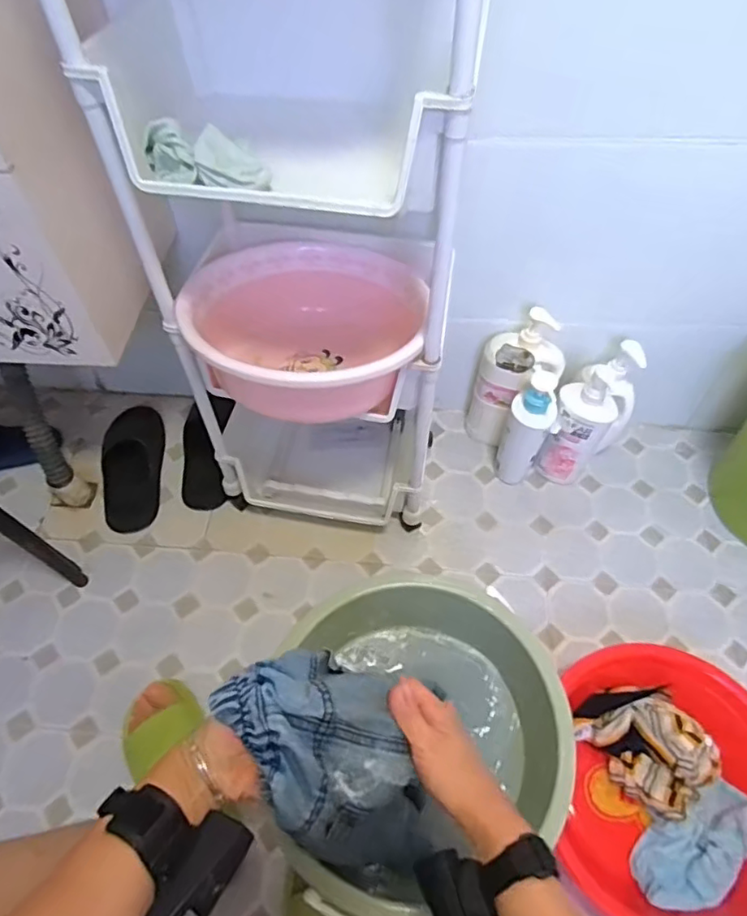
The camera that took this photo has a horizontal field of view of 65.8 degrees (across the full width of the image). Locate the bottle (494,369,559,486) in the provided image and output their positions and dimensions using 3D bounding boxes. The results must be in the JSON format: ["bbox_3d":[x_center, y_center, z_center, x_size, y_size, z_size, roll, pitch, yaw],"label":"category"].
[{"bbox_3d":[0.256,-0.040,0.980,0.069,0.253,0.055,23,59,14],"label":"bottle"}]

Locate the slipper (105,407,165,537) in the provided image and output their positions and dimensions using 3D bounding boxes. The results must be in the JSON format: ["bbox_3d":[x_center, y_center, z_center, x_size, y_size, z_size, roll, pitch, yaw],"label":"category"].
[{"bbox_3d":[-0.439,0.014,1.055,0.096,0.059,0.246,-2,56,-2],"label":"slipper"}]

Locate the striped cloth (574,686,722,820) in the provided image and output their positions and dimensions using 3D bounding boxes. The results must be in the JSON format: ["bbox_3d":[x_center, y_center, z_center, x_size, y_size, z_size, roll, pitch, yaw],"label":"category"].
[{"bbox_3d":[0.374,0.387,0.788,0.130,0.038,0.165,-46,66,2],"label":"striped cloth"}]

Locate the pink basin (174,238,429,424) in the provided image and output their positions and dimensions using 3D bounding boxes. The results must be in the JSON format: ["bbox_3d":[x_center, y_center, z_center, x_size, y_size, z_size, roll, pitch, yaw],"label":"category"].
[{"bbox_3d":[-0.095,-0.180,0.750,0.265,0.128,0.309,-5,56,-2],"label":"pink basin"}]

